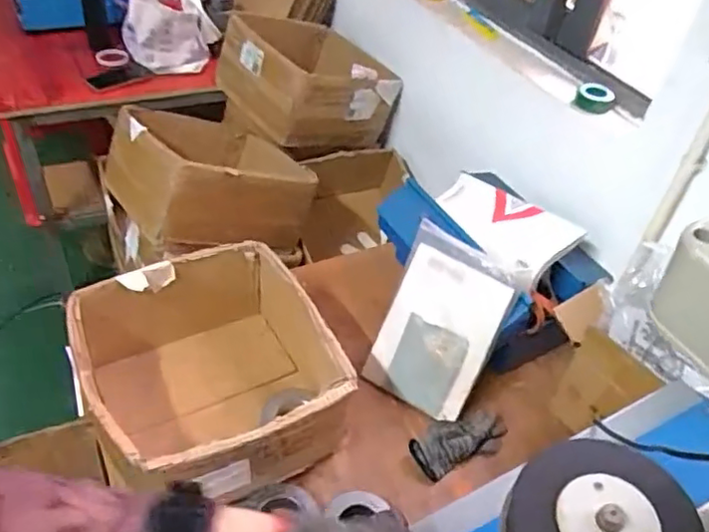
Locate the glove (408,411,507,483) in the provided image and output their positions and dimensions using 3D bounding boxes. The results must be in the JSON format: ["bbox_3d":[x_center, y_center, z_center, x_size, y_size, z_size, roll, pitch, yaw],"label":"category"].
[{"bbox_3d":[0.166,0.269,0.978,0.164,0.031,0.074,-15,47,-23],"label":"glove"}]

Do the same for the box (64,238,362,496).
[{"bbox_3d":[-0.207,0.176,0.946,0.348,0.226,0.334,-15,47,-23],"label":"box"}]

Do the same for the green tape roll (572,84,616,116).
[{"bbox_3d":[0.419,-0.289,1.092,0.064,0.038,0.054,24,44,17],"label":"green tape roll"}]

